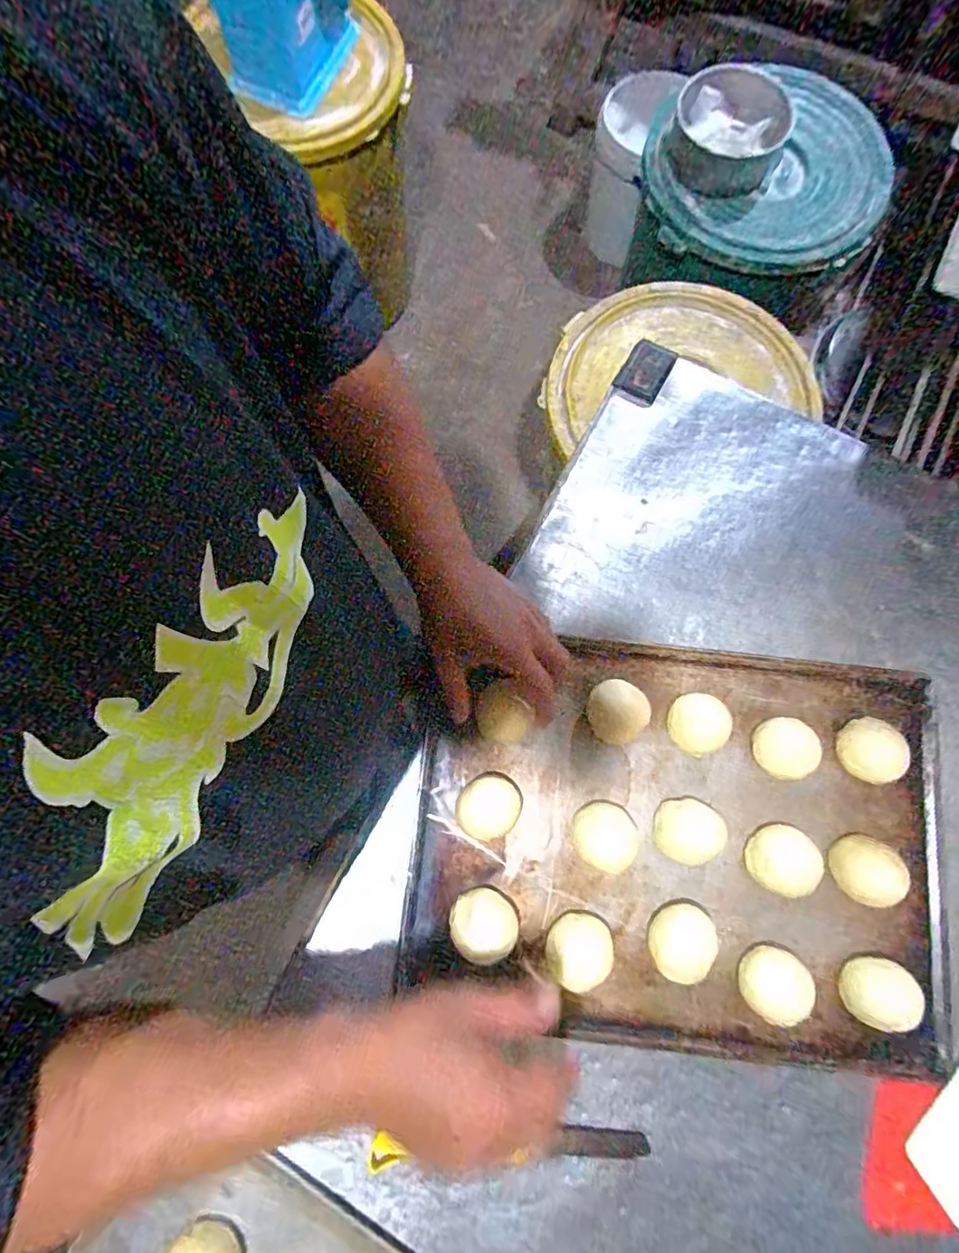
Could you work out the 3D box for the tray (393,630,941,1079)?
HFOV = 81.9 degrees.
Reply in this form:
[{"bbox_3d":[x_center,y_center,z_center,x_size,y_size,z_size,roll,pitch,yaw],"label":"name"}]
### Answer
[{"bbox_3d":[0.170,0.182,0.471,0.445,0.039,0.325,7,78,1],"label":"tray"}]

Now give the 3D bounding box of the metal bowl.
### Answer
[{"bbox_3d":[0.462,-0.925,1.032,0.204,0.115,0.209,0,78,-1],"label":"metal bowl"}]

